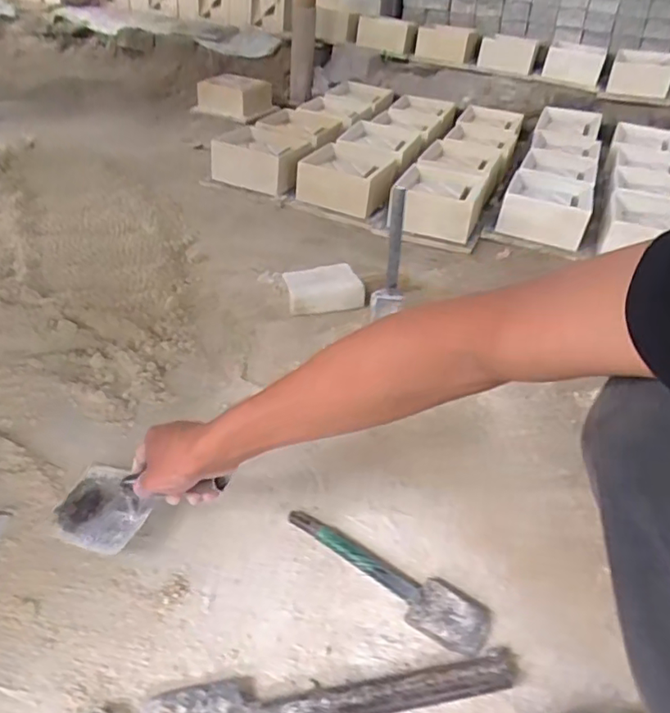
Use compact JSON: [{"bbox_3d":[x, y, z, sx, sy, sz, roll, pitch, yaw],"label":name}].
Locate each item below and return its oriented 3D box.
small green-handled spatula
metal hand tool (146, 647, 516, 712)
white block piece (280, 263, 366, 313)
[{"bbox_3d":[0.048,0.243,0.608,0.242,0.022,0.061,23,42,20],"label":"small green-handled spatula"},{"bbox_3d":[0.002,0.320,0.509,0.346,0.024,0.074,-3,40,-12],"label":"metal hand tool"},{"bbox_3d":[-0.018,-0.121,1.042,0.146,0.067,0.071,-4,40,-13],"label":"white block piece"}]

